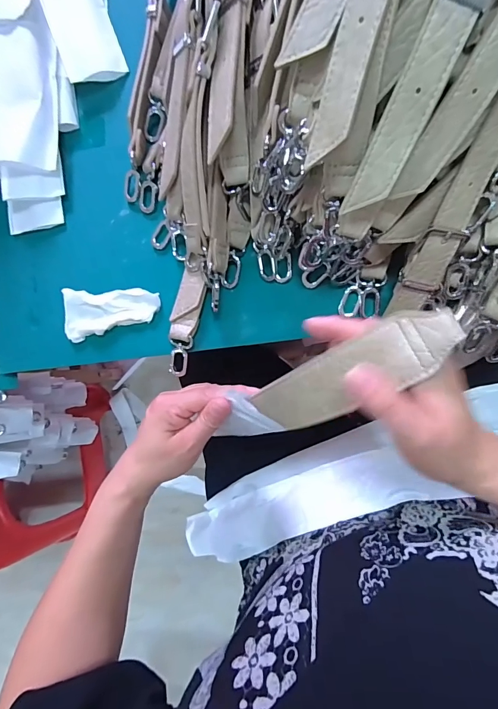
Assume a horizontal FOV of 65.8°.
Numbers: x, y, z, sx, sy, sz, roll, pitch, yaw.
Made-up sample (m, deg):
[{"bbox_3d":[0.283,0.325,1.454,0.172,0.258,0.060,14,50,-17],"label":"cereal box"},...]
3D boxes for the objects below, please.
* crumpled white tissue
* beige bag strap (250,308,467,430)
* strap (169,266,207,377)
[{"bbox_3d":[-0.133,-0.039,0.370,0.094,0.009,0.047,-1,88,9],"label":"crumpled white tissue"},{"bbox_3d":[0.060,0.016,0.247,0.146,0.012,0.040,-34,82,40],"label":"beige bag strap"},{"bbox_3d":[-0.060,-0.030,0.357,0.025,0.012,0.097,16,90,9],"label":"strap"}]

